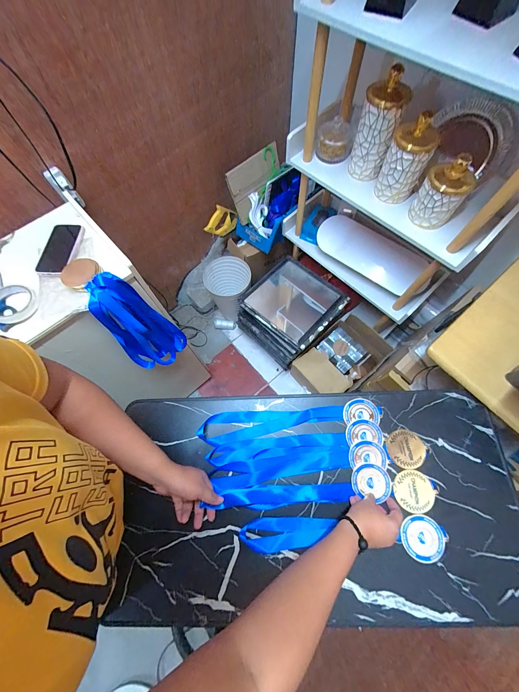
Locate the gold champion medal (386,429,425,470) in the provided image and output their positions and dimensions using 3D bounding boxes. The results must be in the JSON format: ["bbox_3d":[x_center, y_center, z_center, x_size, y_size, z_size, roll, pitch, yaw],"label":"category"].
[{"bbox_3d":[0.297,0.208,0.528,0.072,0.004,0.071,-1,69,2],"label":"gold champion medal"}]

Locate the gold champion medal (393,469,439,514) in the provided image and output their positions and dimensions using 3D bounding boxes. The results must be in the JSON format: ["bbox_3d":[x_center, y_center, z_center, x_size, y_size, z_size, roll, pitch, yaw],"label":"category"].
[{"bbox_3d":[0.295,0.278,0.500,0.073,0.005,0.071,-1,69,2],"label":"gold champion medal"}]

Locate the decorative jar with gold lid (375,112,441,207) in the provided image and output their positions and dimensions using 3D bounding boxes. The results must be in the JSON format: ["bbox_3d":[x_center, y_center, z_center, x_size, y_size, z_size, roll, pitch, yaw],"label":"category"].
[{"bbox_3d":[0.369,-0.466,0.661,0.102,0.164,0.098,23,71,11],"label":"decorative jar with gold lid"}]

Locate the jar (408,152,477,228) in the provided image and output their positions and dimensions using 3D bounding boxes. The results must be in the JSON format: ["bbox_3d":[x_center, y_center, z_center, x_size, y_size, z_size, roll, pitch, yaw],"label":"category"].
[{"bbox_3d":[0.457,-0.382,0.635,0.104,0.145,0.112,-1,69,2],"label":"jar"}]

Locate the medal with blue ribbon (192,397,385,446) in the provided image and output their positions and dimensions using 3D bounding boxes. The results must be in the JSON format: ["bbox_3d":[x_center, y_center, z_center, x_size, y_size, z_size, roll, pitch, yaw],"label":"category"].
[{"bbox_3d":[0.064,0.157,0.556,0.379,0.008,0.061,-8,68,-1],"label":"medal with blue ribbon"}]

